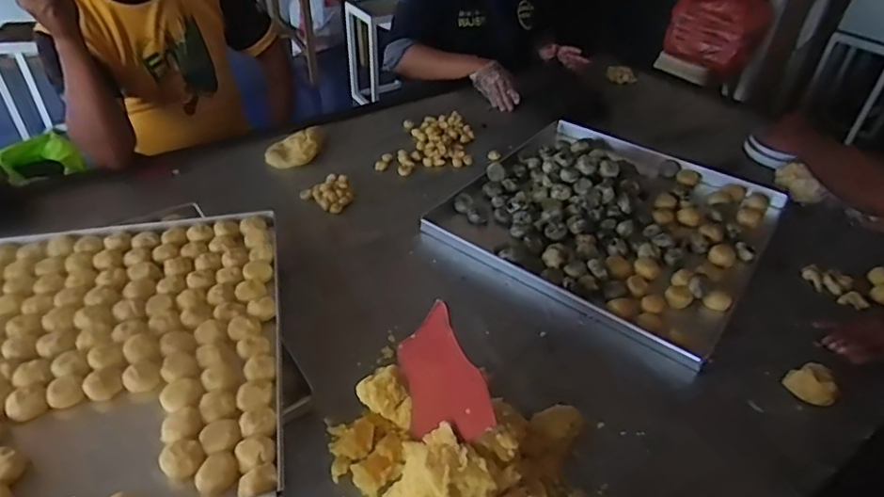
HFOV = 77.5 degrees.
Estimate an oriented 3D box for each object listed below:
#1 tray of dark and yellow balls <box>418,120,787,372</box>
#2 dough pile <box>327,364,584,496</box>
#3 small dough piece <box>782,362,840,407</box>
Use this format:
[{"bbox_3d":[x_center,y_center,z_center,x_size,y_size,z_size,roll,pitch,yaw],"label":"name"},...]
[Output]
[{"bbox_3d":[0.314,-0.085,1.021,0.512,0.058,0.546,27,46,27],"label":"tray of dark and yellow balls"},{"bbox_3d":[0.002,0.241,0.574,0.282,0.105,0.238,8,41,7],"label":"dough pile"},{"bbox_3d":[0.495,0.174,0.730,0.058,0.031,0.058,-30,49,-32],"label":"small dough piece"}]

